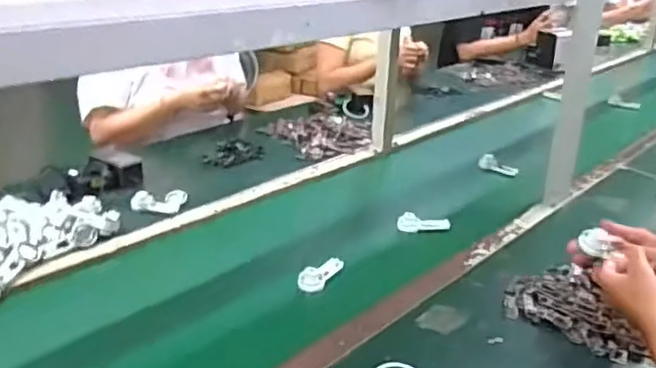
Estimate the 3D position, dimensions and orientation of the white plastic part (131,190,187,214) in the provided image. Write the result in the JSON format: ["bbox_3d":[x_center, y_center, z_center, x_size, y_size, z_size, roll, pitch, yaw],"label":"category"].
[{"bbox_3d":[-0.315,0.034,1.188,0.095,0.025,0.061,-1,22,-5],"label":"white plastic part"}]

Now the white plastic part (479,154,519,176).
[{"bbox_3d":[0.379,-0.042,1.430,0.049,0.018,0.100,-16,28,-36],"label":"white plastic part"}]

